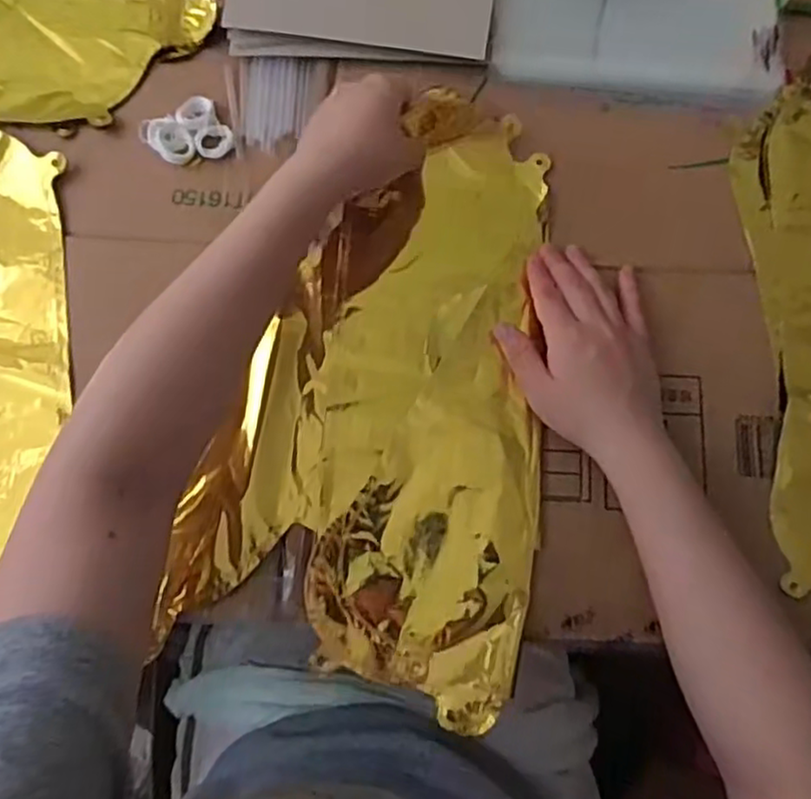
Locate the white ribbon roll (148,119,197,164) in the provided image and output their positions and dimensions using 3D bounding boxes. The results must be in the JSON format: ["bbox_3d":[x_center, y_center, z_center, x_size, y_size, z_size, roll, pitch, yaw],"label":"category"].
[{"bbox_3d":[-0.167,-0.184,0.489,0.042,0.008,0.026,43,80,10],"label":"white ribbon roll"}]

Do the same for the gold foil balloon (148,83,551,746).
[{"bbox_3d":[-0.002,-0.010,0.457,0.212,0.031,0.387,14,76,3],"label":"gold foil balloon"}]

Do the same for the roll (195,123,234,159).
[{"bbox_3d":[-0.135,-0.183,0.491,0.027,0.008,0.021,-28,77,-7],"label":"roll"}]

